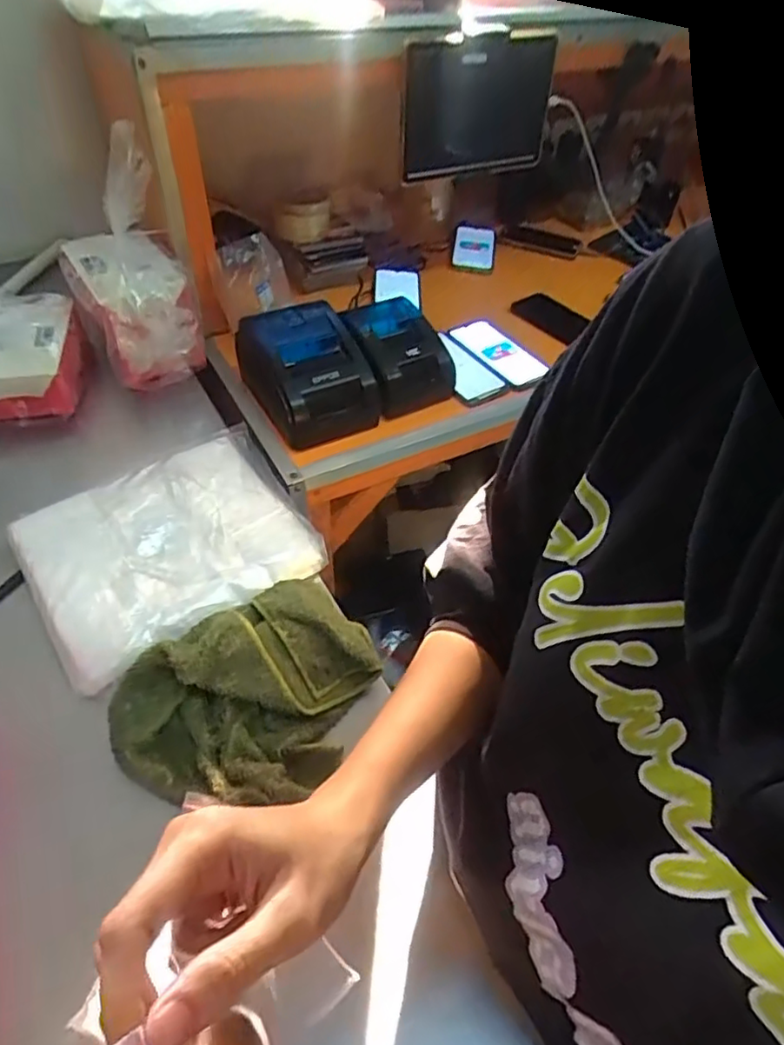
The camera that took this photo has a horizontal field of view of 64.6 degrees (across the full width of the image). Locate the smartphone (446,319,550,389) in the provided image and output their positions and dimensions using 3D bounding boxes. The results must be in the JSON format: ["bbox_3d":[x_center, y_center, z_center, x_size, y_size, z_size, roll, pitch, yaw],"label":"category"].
[{"bbox_3d":[0.164,-0.259,0.937,0.090,0.011,0.165,-25,57,-23],"label":"smartphone"}]

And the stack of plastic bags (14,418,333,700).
[{"bbox_3d":[-0.223,0.014,0.631,0.268,0.033,0.214,-28,55,-26],"label":"stack of plastic bags"}]

